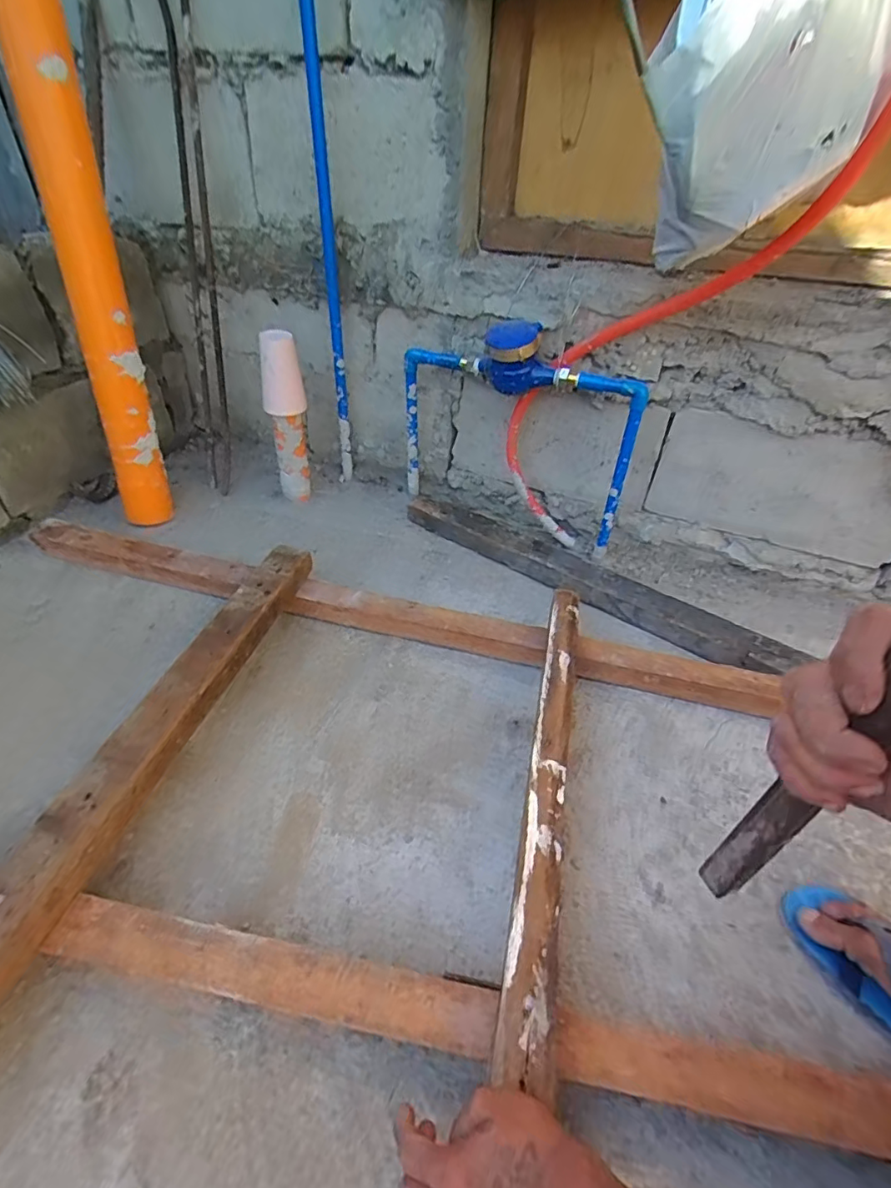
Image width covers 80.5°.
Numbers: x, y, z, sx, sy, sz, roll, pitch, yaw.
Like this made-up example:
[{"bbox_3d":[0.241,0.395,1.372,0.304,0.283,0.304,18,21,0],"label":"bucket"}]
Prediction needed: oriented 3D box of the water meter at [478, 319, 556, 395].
[{"bbox_3d":[0.114,-0.380,0.851,0.124,0.098,0.079,7,40,3],"label":"water meter"}]

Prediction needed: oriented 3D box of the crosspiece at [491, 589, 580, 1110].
[{"bbox_3d":[0.124,0.186,0.604,0.047,0.021,0.563,10,40,9],"label":"crosspiece"}]

